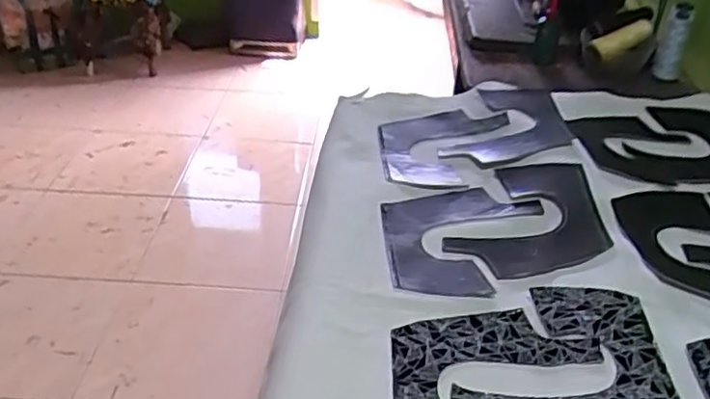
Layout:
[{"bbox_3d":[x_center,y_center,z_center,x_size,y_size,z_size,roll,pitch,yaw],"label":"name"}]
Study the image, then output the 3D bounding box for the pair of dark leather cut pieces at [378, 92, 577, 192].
[{"bbox_3d":[0.155,-0.091,0.907,0.260,0.040,0.185,-14,35,-15],"label":"pair of dark leather cut pieces"}]

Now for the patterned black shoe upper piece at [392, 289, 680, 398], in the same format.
[{"bbox_3d":[0.148,0.153,0.577,0.228,0.012,0.194,-3,36,5],"label":"patterned black shoe upper piece"}]

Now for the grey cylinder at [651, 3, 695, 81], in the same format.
[{"bbox_3d":[0.530,-0.262,1.123,0.041,0.124,0.029,18,18,29],"label":"grey cylinder"}]

